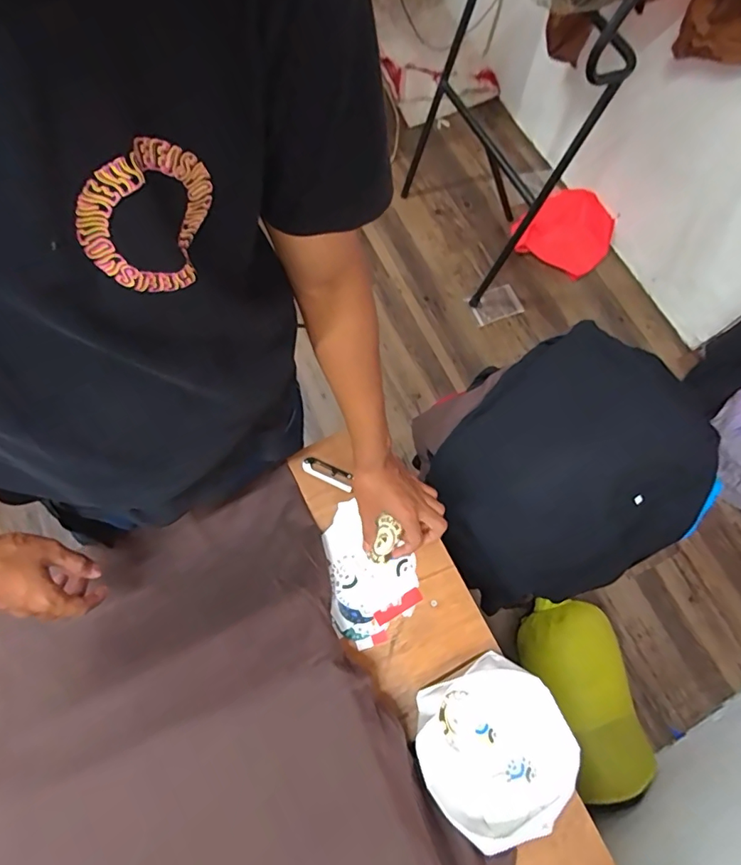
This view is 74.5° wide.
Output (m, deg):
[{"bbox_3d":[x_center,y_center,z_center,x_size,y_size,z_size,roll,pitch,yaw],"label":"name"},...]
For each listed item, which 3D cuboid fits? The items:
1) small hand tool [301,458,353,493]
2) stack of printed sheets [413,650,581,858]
[{"bbox_3d":[-0.063,0.059,0.706,0.076,0.009,0.028,23,73,6],"label":"small hand tool"},{"bbox_3d":[0.147,0.371,0.581,0.173,0.040,0.173,-30,75,-11],"label":"stack of printed sheets"}]

